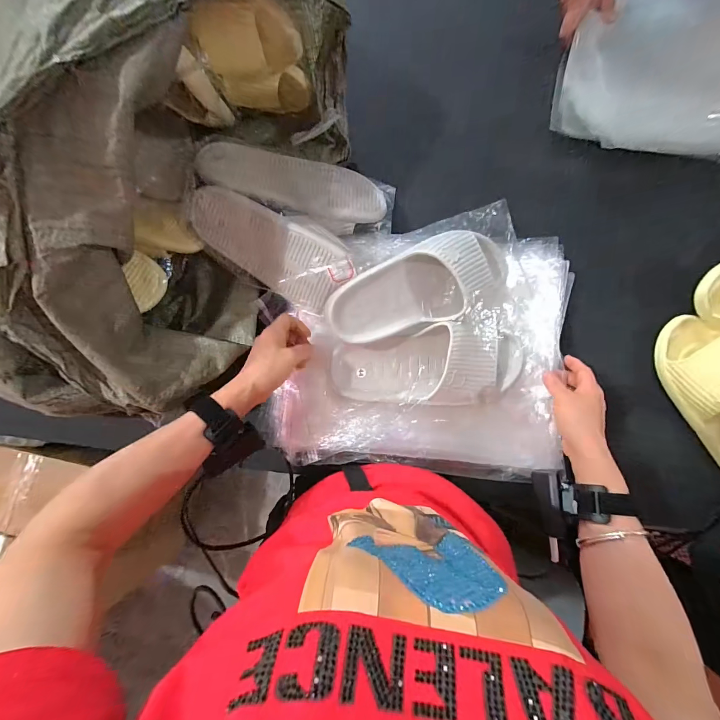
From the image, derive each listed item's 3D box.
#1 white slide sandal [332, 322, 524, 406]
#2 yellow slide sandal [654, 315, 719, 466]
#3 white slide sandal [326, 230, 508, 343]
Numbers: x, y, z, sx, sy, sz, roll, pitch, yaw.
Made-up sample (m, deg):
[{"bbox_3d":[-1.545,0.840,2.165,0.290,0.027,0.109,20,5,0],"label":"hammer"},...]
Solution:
[{"bbox_3d":[0.095,0.008,0.455,0.257,0.061,0.099,0,83,1],"label":"white slide sandal"},{"bbox_3d":[0.506,0.054,0.485,0.100,0.070,0.241,-28,83,-2],"label":"yellow slide sandal"},{"bbox_3d":[0.085,-0.096,0.452,0.257,0.073,0.103,-26,83,-2],"label":"white slide sandal"}]

